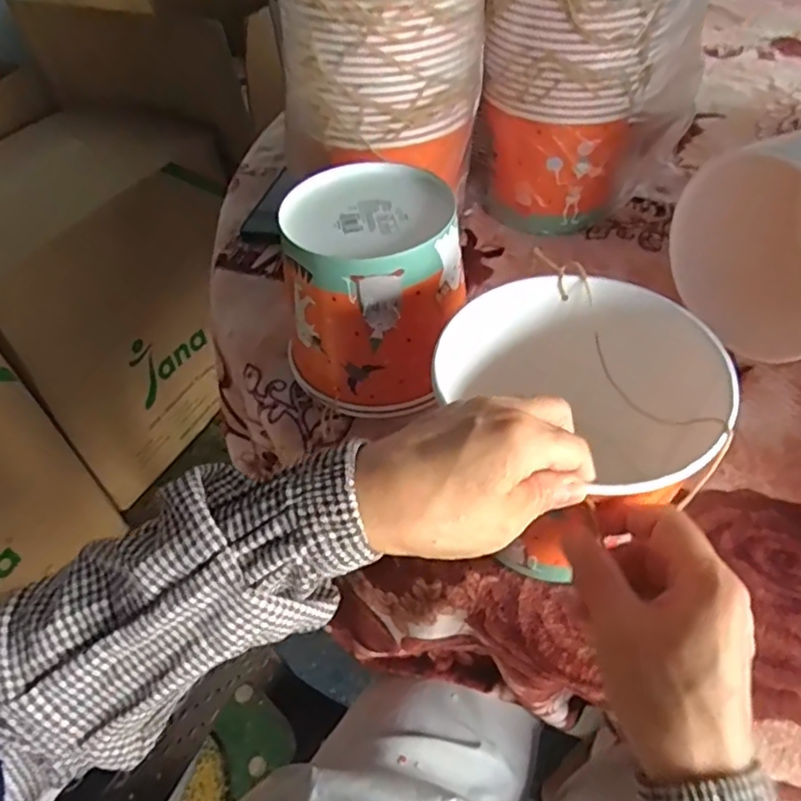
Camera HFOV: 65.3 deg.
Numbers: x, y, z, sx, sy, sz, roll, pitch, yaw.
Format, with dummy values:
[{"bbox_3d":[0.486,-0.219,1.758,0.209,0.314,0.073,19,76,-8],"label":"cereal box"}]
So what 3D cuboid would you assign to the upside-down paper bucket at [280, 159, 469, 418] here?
[{"bbox_3d":[-0.016,-0.093,0.496,0.132,0.126,0.141,2,48,8],"label":"upside-down paper bucket"}]

